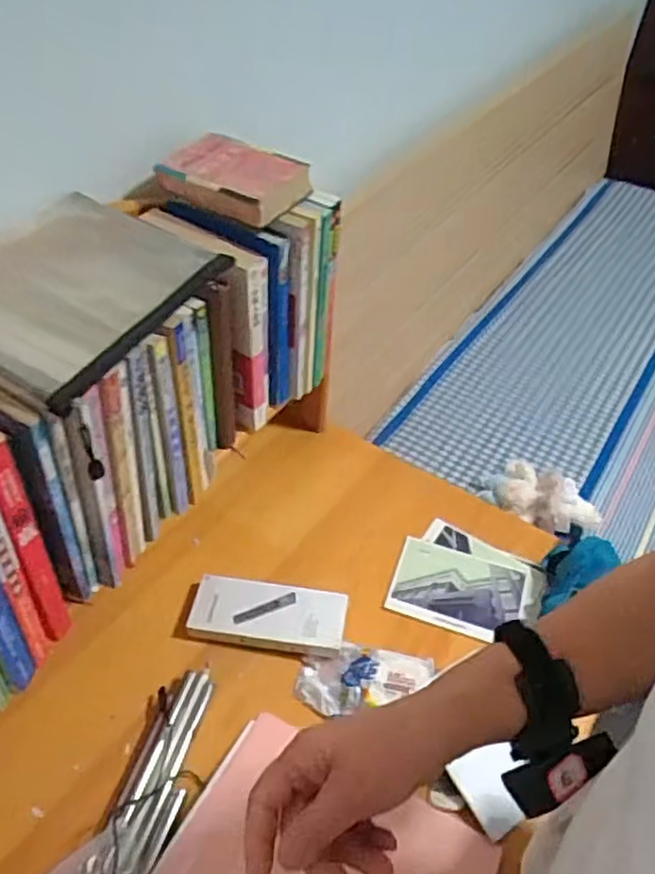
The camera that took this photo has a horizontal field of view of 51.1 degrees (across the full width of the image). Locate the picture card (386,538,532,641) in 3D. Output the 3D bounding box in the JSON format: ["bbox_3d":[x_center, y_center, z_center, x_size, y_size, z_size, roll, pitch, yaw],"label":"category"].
[{"bbox_3d":[0.158,0.180,0.819,0.153,0.010,0.114,16,47,12],"label":"picture card"}]

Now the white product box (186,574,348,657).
[{"bbox_3d":[-0.065,0.201,0.771,0.167,0.031,0.069,7,46,4],"label":"white product box"}]

